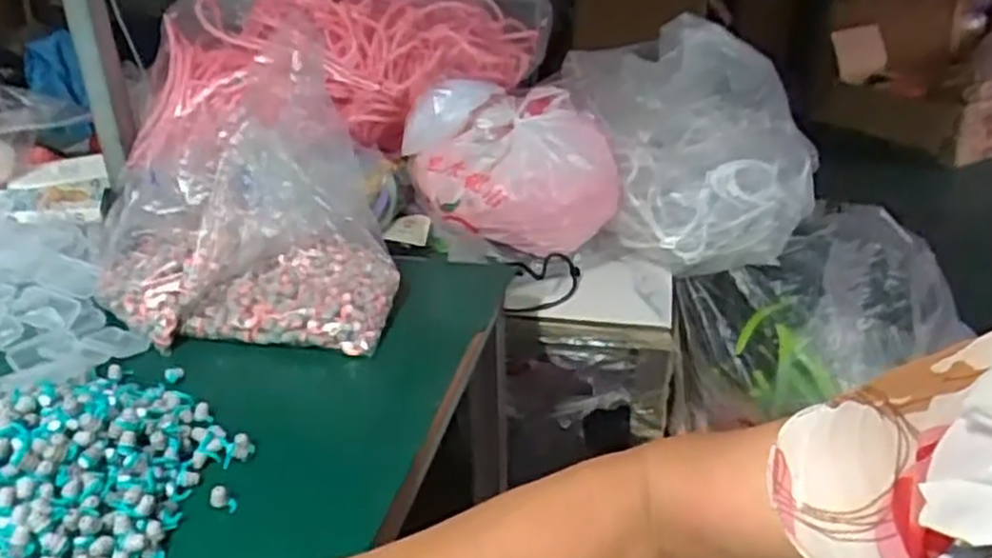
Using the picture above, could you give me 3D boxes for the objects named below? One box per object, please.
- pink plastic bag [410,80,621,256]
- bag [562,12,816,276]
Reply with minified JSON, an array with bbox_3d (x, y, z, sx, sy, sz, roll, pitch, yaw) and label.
[{"bbox_3d":[0.030,-0.138,0.941,0.238,0.154,0.172,2,27,6],"label":"pink plastic bag"},{"bbox_3d":[0.238,-0.171,0.958,0.315,0.272,0.170,9,28,18],"label":"bag"}]

